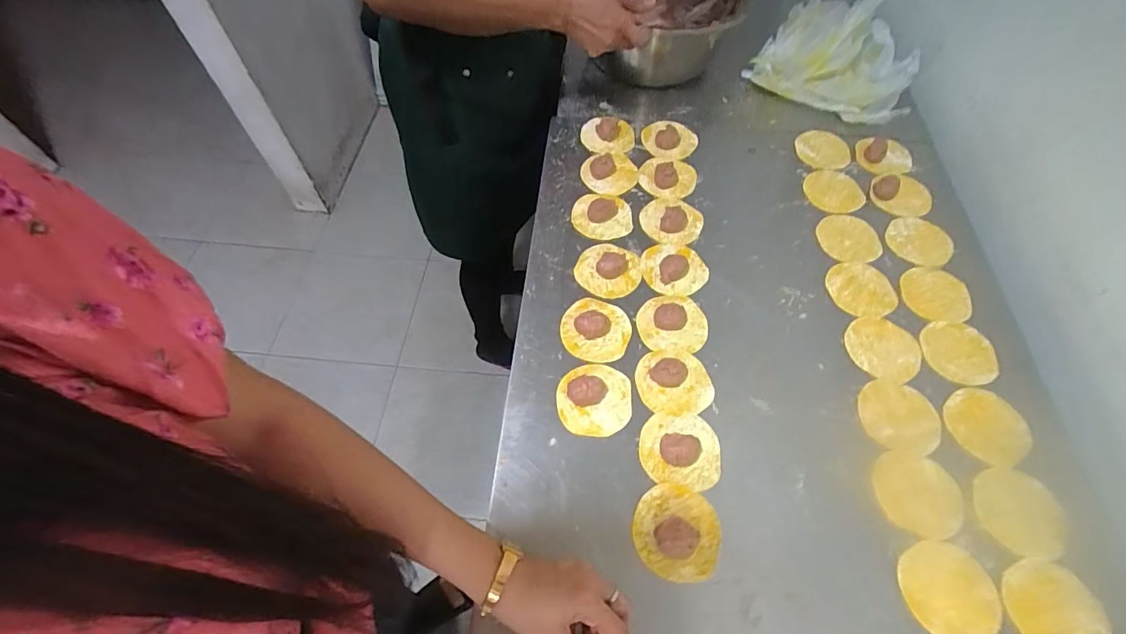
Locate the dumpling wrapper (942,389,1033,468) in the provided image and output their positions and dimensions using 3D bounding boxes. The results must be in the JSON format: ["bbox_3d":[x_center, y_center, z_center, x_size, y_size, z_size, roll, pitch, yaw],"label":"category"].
[{"bbox_3d":[0.458,0.117,0.513,0.080,0.006,0.080,-2,56,3],"label":"dumpling wrapper"}]

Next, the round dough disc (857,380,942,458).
[{"bbox_3d":[0.365,0.109,0.516,0.083,0.004,0.082,1,57,-2],"label":"round dough disc"}]

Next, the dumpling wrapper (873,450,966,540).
[{"bbox_3d":[0.353,0.175,0.471,0.083,0.004,0.080,0,60,0],"label":"dumpling wrapper"}]

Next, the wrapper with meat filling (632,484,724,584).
[{"bbox_3d":[0.109,0.200,0.447,0.079,0.022,0.081,0,60,0],"label":"wrapper with meat filling"}]

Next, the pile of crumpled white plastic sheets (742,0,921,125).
[{"bbox_3d":[0.442,-0.422,0.764,0.234,0.139,0.119,26,63,14],"label":"pile of crumpled white plastic sheets"}]

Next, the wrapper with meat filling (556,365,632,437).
[{"bbox_3d":[0.035,0.085,0.513,0.079,0.023,0.079,0,60,0],"label":"wrapper with meat filling"}]

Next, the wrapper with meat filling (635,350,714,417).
[{"bbox_3d":[0.126,0.068,0.526,0.082,0.027,0.077,0,60,0],"label":"wrapper with meat filling"}]

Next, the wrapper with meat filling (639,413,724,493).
[{"bbox_3d":[0.122,0.134,0.487,0.081,0.021,0.074,7,60,4],"label":"wrapper with meat filling"}]

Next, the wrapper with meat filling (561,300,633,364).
[{"bbox_3d":[0.039,0.012,0.562,0.080,0.018,0.077,0,60,0],"label":"wrapper with meat filling"}]

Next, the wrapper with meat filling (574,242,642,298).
[{"bbox_3d":[0.059,-0.065,0.605,0.078,0.020,0.081,0,60,0],"label":"wrapper with meat filling"}]

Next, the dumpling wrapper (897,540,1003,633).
[{"bbox_3d":[0.350,0.248,0.429,0.082,0.004,0.078,0,60,0],"label":"dumpling wrapper"}]

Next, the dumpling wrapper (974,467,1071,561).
[{"bbox_3d":[0.447,0.190,0.463,0.084,0.004,0.078,0,60,0],"label":"dumpling wrapper"}]

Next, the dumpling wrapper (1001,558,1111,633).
[{"bbox_3d":[0.437,0.263,0.422,0.078,0.005,0.081,-2,63,4],"label":"dumpling wrapper"}]

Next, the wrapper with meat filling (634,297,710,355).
[{"bbox_3d":[0.133,0.008,0.572,0.084,0.014,0.072,-6,60,-3],"label":"wrapper with meat filling"}]

